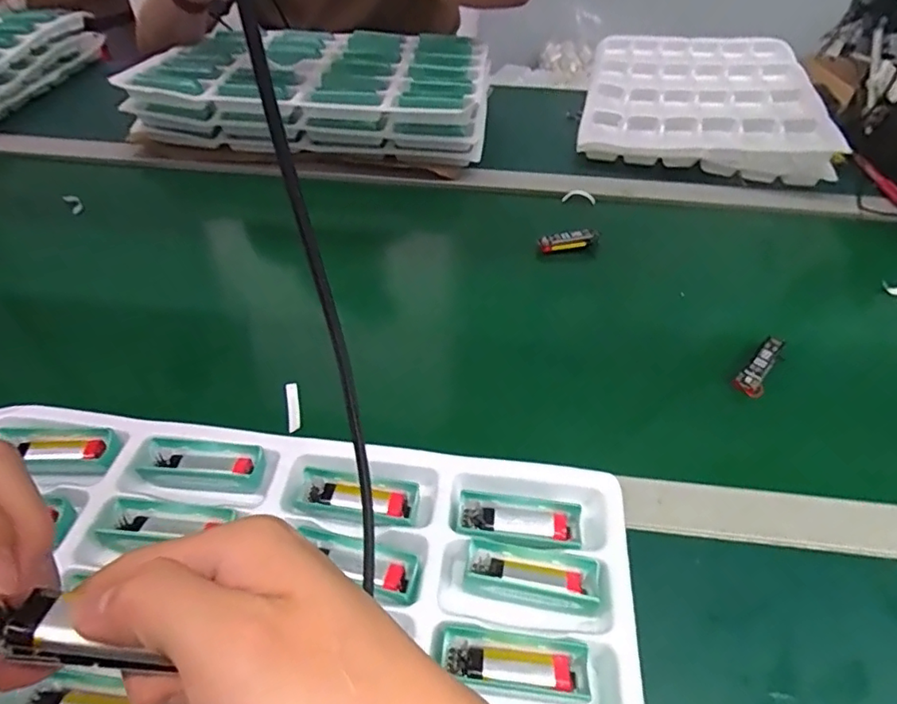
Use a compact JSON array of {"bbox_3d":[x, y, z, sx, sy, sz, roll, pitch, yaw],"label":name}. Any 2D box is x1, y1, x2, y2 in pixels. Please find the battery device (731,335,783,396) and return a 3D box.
[{"bbox_3d":[0.274,0.013,0.488,0.022,0.018,0.066,36,55,28],"label":"battery device"}]

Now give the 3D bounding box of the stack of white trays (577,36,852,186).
[{"bbox_3d":[0.383,-0.402,0.863,0.318,0.041,0.452,12,47,9],"label":"stack of white trays"}]

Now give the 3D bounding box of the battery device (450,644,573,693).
[{"bbox_3d":[0.035,0.175,0.310,0.069,0.011,0.017,5,46,3],"label":"battery device"}]

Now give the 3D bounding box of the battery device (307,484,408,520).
[{"bbox_3d":[-0.061,0.100,0.377,0.069,0.014,0.014,7,46,4],"label":"battery device"}]

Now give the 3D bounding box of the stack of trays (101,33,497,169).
[{"bbox_3d":[-0.175,-0.391,0.794,0.452,0.092,0.289,2,46,0],"label":"stack of trays"}]

